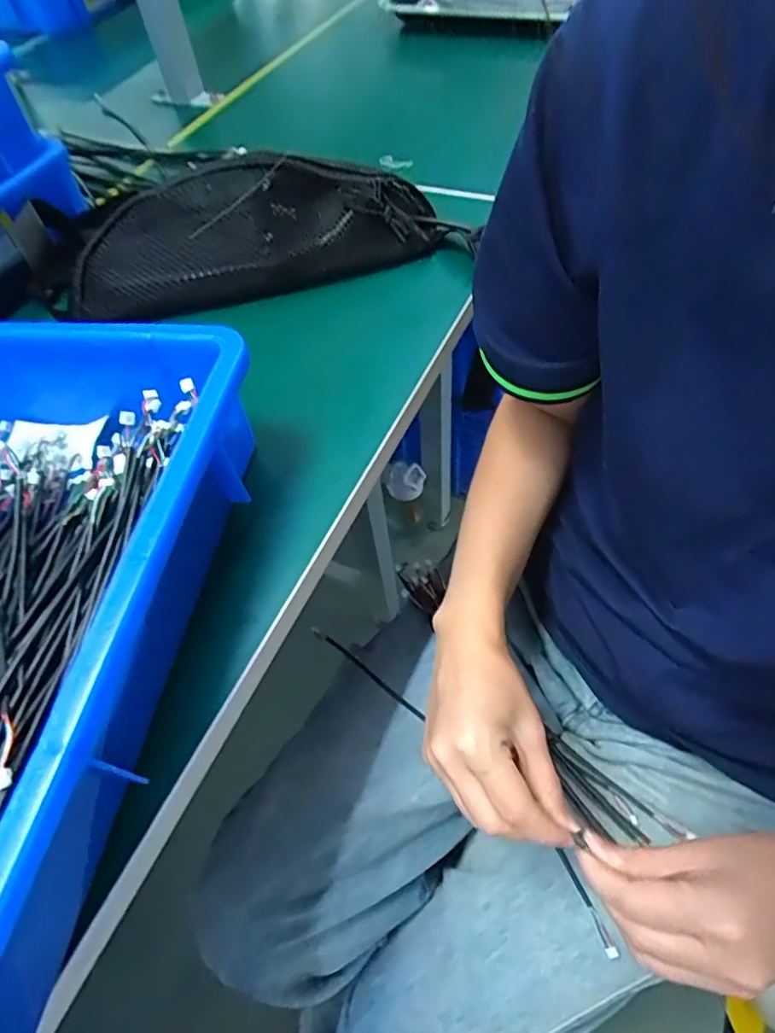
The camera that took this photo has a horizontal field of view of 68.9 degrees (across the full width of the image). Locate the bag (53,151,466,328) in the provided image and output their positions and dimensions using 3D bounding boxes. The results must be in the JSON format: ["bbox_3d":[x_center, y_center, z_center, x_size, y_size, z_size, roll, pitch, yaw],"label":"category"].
[{"bbox_3d":[-0.114,-0.222,0.435,0.307,0.081,0.087,-7,52,-1],"label":"bag"}]

